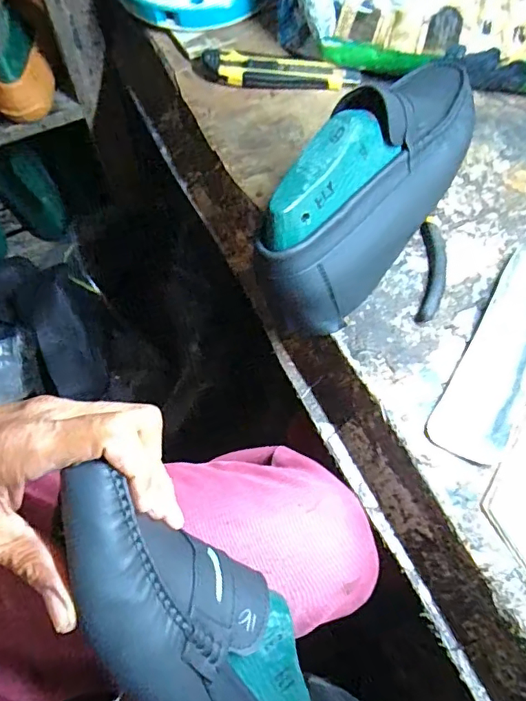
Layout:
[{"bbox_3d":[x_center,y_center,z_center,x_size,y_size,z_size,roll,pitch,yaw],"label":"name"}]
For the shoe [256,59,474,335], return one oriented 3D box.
[{"bbox_3d":[0.097,-0.140,0.412,0.078,0.110,0.269,30,68,16],"label":"shoe"}]

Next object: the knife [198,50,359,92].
[{"bbox_3d":[0.019,-0.283,0.520,0.151,0.025,0.030,6,63,5],"label":"knife"}]

